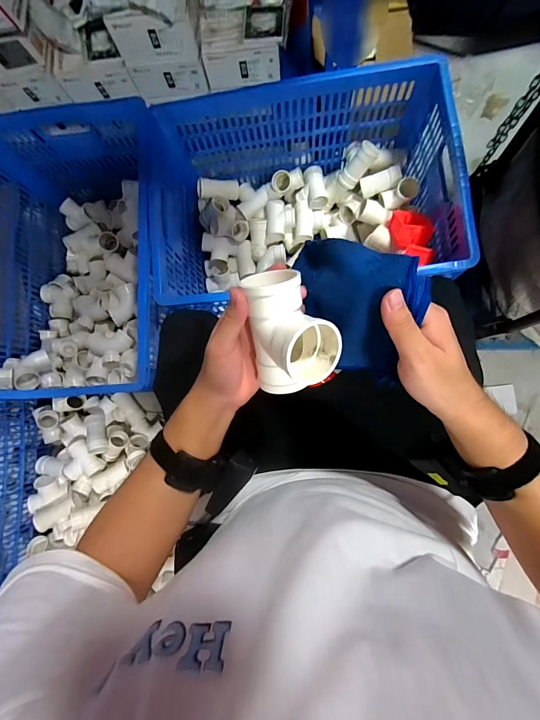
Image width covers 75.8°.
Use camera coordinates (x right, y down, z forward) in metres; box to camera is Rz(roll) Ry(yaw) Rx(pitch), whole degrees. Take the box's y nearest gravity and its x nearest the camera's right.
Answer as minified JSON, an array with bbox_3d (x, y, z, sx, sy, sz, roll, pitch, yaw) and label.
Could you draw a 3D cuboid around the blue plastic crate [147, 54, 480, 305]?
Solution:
[{"bbox_3d":[0.082,-0.361,0.892,0.662,0.335,0.472,-2,84,6],"label":"blue plastic crate"}]

